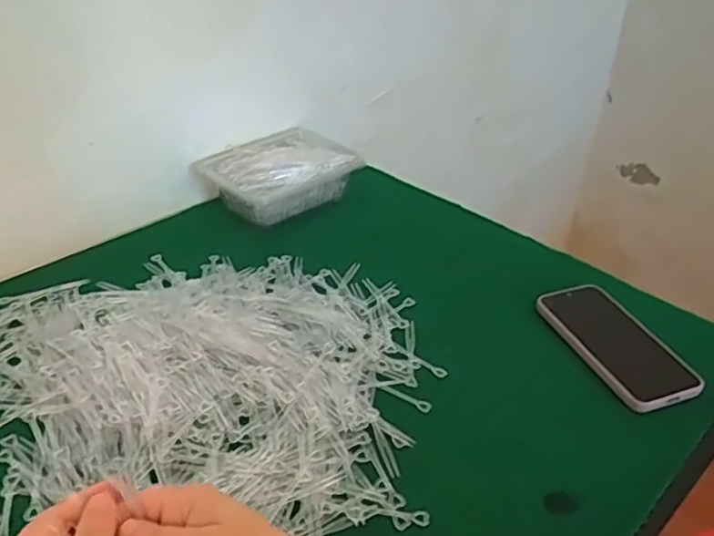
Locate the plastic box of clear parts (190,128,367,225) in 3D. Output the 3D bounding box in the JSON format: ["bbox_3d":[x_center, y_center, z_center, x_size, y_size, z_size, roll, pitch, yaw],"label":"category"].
[{"bbox_3d":[-0.096,-0.122,0.840,0.174,0.052,0.131,-25,43,-35],"label":"plastic box of clear parts"}]

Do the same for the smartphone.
[{"bbox_3d":[0.246,0.071,0.634,0.081,0.016,0.157,-10,36,-19],"label":"smartphone"}]

